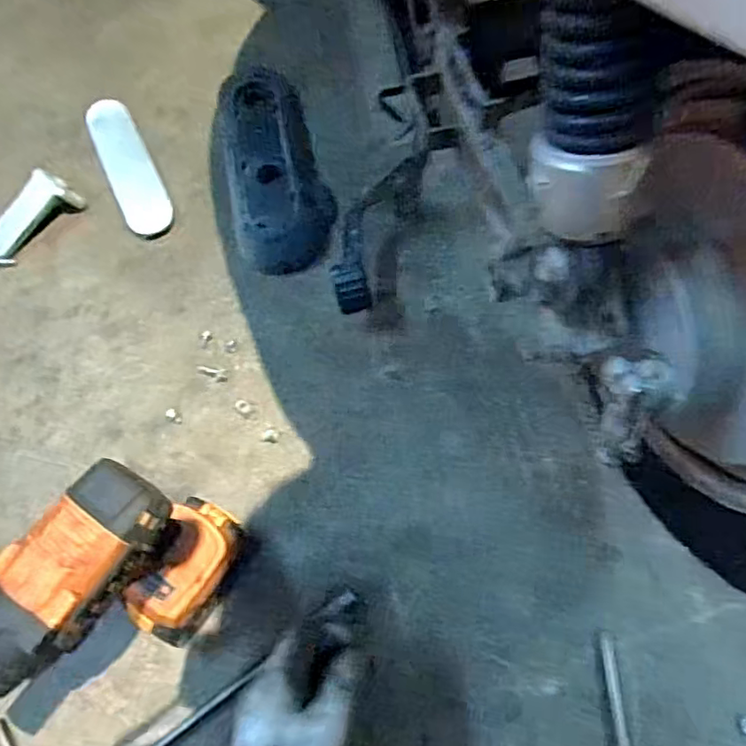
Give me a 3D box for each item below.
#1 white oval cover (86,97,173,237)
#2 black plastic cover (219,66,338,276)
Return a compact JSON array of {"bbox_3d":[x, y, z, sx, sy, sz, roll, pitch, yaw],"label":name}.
[{"bbox_3d":[-0.297,-0.253,0.721,0.054,0.009,0.214,-25,69,-9],"label":"white oval cover"},{"bbox_3d":[-0.115,-0.245,0.702,0.116,0.034,0.294,-11,68,-3],"label":"black plastic cover"}]

